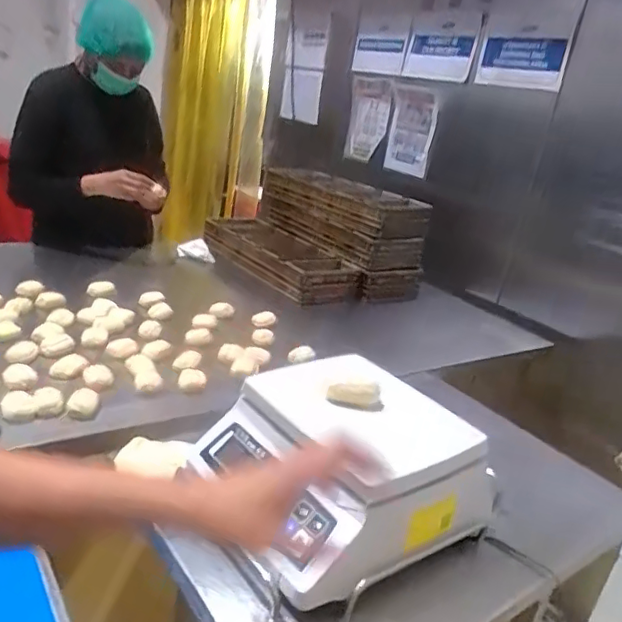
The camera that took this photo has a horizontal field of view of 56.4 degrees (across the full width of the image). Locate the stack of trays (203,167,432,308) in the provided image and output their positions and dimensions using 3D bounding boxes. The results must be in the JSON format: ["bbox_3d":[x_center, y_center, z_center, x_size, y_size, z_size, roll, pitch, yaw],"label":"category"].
[{"bbox_3d":[-0.016,-0.271,1.890,0.443,0.288,0.698,-4,24,-32],"label":"stack of trays"}]

